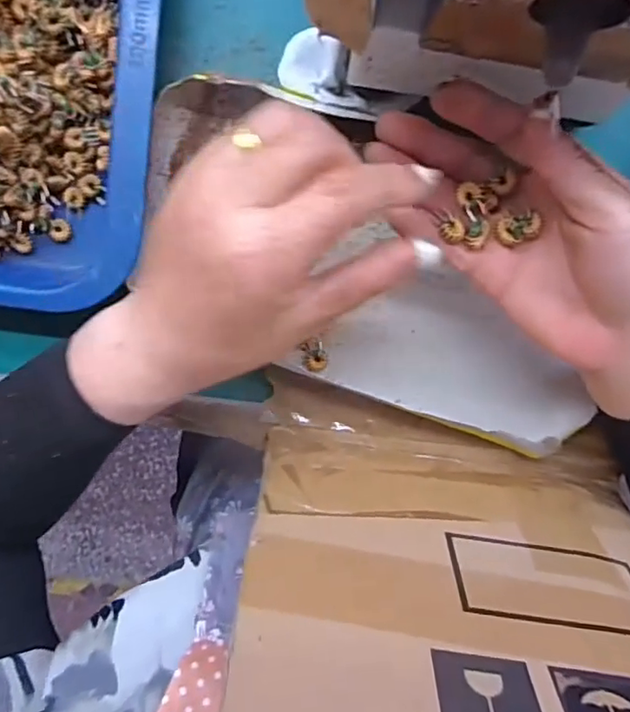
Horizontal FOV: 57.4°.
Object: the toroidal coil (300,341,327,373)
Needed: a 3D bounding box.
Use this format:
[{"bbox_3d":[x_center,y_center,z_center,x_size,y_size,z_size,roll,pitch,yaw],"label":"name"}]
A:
[{"bbox_3d":[0.000,0.001,0.344,0.014,0.004,0.018,-11,100,3],"label":"toroidal coil"}]

